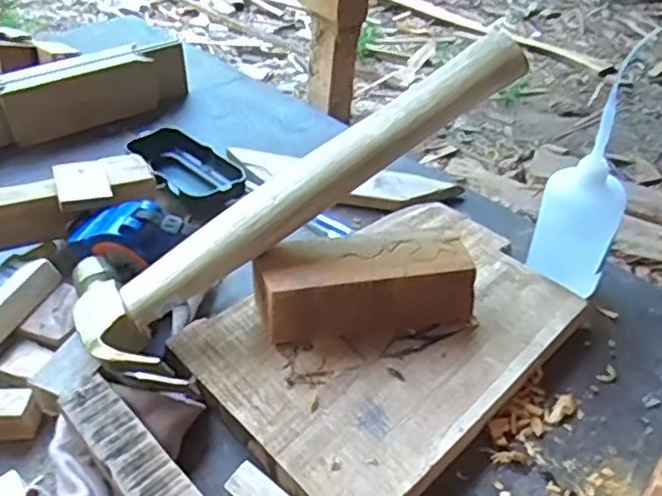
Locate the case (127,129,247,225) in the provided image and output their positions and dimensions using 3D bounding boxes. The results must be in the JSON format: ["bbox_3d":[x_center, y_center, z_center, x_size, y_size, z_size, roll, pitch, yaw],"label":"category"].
[{"bbox_3d":[-0.116,-0.059,0.521,0.114,0.027,0.056,29,44,25],"label":"case"}]

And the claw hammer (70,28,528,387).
[{"bbox_3d":[-0.016,-0.037,0.372,0.283,0.032,0.093,-35,49,-6],"label":"claw hammer"}]

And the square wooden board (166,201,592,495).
[{"bbox_3d":[0.038,0.050,0.389,0.223,0.028,0.155,-28,50,-36],"label":"square wooden board"}]

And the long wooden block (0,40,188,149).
[{"bbox_3d":[-0.235,-0.139,0.585,0.225,0.056,0.035,-21,46,-30],"label":"long wooden block"}]

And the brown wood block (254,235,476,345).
[{"bbox_3d":[0.020,0.024,0.380,0.122,0.048,0.042,-1,39,-10],"label":"brown wood block"}]

